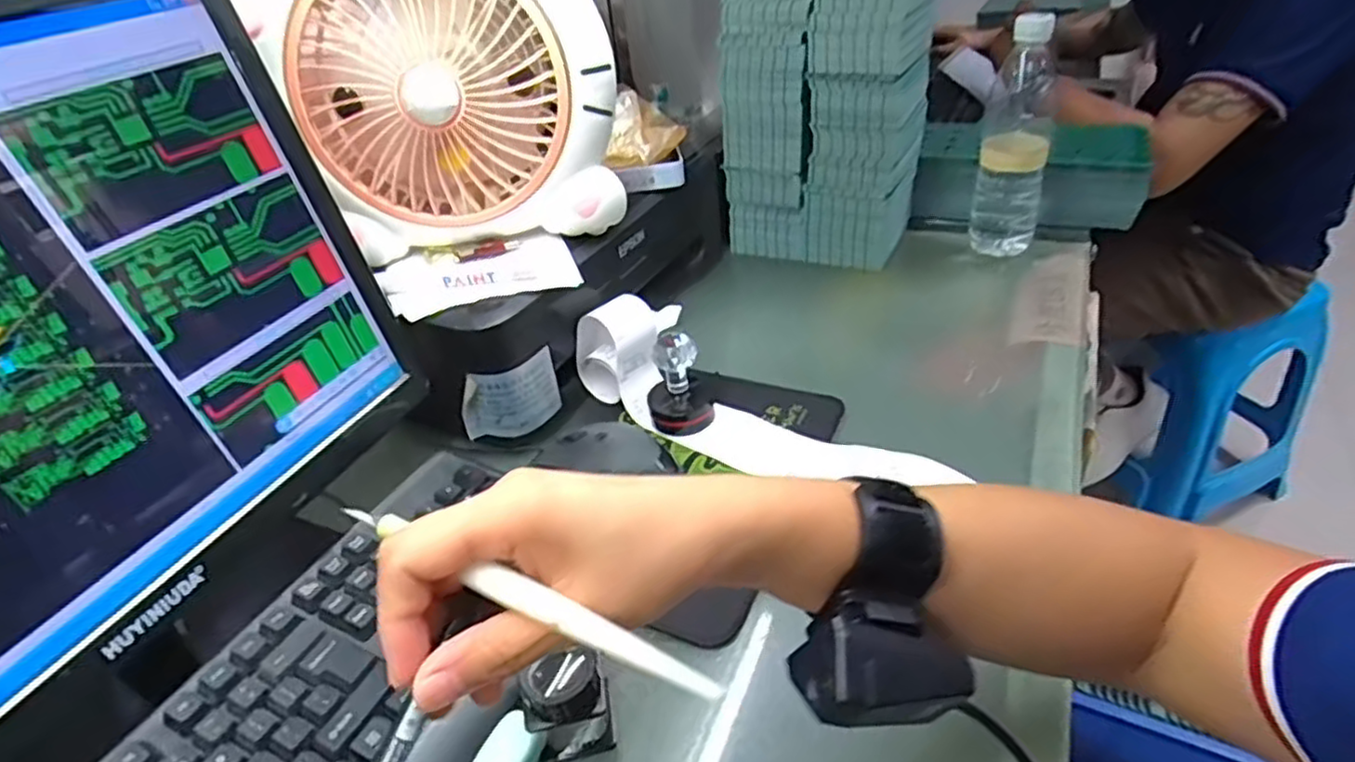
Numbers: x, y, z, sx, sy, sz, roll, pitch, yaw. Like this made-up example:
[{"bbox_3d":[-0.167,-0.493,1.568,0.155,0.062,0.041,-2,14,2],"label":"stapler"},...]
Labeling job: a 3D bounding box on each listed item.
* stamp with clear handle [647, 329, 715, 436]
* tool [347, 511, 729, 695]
[{"bbox_3d":[0.000,-0.002,0.556,0.049,0.075,0.045,-7,35,1],"label":"stamp with clear handle"},{"bbox_3d":[-0.050,0.072,0.232,0.139,0.006,0.008,19,42,20],"label":"tool"}]

